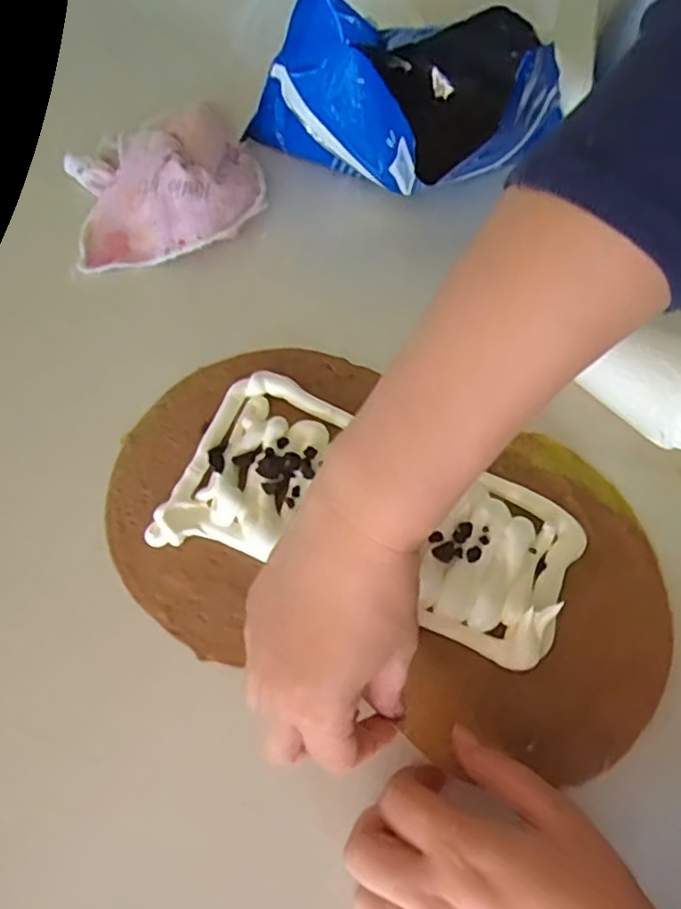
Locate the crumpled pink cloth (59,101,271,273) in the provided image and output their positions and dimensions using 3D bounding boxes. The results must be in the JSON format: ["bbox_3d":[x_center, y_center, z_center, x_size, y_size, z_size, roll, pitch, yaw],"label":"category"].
[{"bbox_3d":[-0.131,-0.208,0.497,0.140,0.044,0.132,-12,66,-5],"label":"crumpled pink cloth"}]

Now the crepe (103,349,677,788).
[{"bbox_3d":[0.022,0.046,0.393,0.332,0.024,0.198,22,67,12],"label":"crepe"}]

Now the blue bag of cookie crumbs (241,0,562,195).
[{"bbox_3d":[0.047,-0.268,0.480,0.182,0.108,0.140,35,70,15],"label":"blue bag of cookie crumbs"}]

